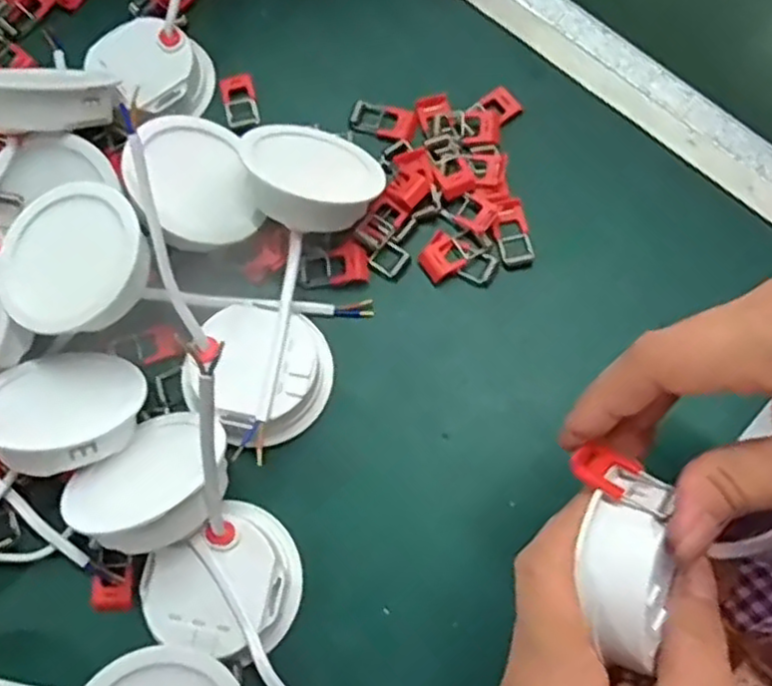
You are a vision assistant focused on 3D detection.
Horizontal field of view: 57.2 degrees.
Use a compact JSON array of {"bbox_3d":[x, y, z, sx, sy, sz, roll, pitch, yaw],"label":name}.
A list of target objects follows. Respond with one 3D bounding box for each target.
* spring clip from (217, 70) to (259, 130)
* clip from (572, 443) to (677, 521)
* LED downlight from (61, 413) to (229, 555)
[{"bbox_3d":[-0.083,-0.137,0.398,0.019,0.008,0.037,-13,73,-3],"label":"spring clip"},{"bbox_3d":[0.077,0.044,0.231,0.032,0.013,0.016,29,76,10],"label":"clip"},{"bbox_3d":[-0.100,0.063,0.307,0.068,0.025,0.070,17,41,38],"label":"LED downlight"}]

